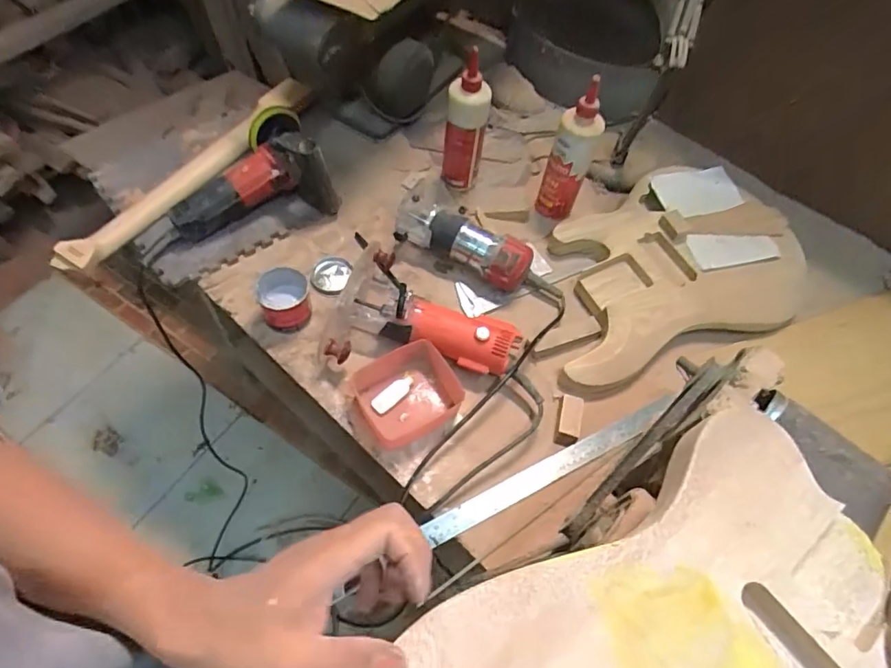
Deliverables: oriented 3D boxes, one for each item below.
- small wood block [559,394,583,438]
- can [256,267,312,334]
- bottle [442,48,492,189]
[{"bbox_3d":[0.177,0.116,0.724,0.029,0.022,0.058,15,61,4],"label":"small wood block"},{"bbox_3d":[-0.236,-0.050,0.755,0.072,0.065,0.072,2,61,-4],"label":"can"},{"bbox_3d":[0.033,-0.331,0.854,0.068,0.219,0.061,3,61,-3],"label":"bottle"}]

